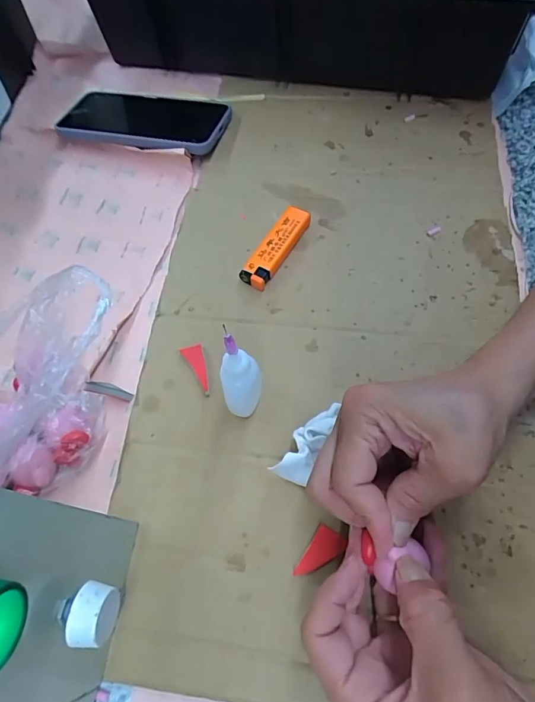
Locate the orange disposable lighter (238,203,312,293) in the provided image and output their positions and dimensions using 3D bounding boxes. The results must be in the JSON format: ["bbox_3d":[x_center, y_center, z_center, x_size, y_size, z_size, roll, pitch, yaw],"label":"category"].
[{"bbox_3d":[0.007,-0.085,0.359,0.025,0.016,0.078,28,69,16],"label":"orange disposable lighter"}]

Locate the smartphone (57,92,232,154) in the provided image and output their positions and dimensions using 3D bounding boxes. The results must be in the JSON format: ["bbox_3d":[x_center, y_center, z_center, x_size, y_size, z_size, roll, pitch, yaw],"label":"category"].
[{"bbox_3d":[-0.120,-0.223,0.427,0.158,0.017,0.077,14,57,13],"label":"smartphone"}]

